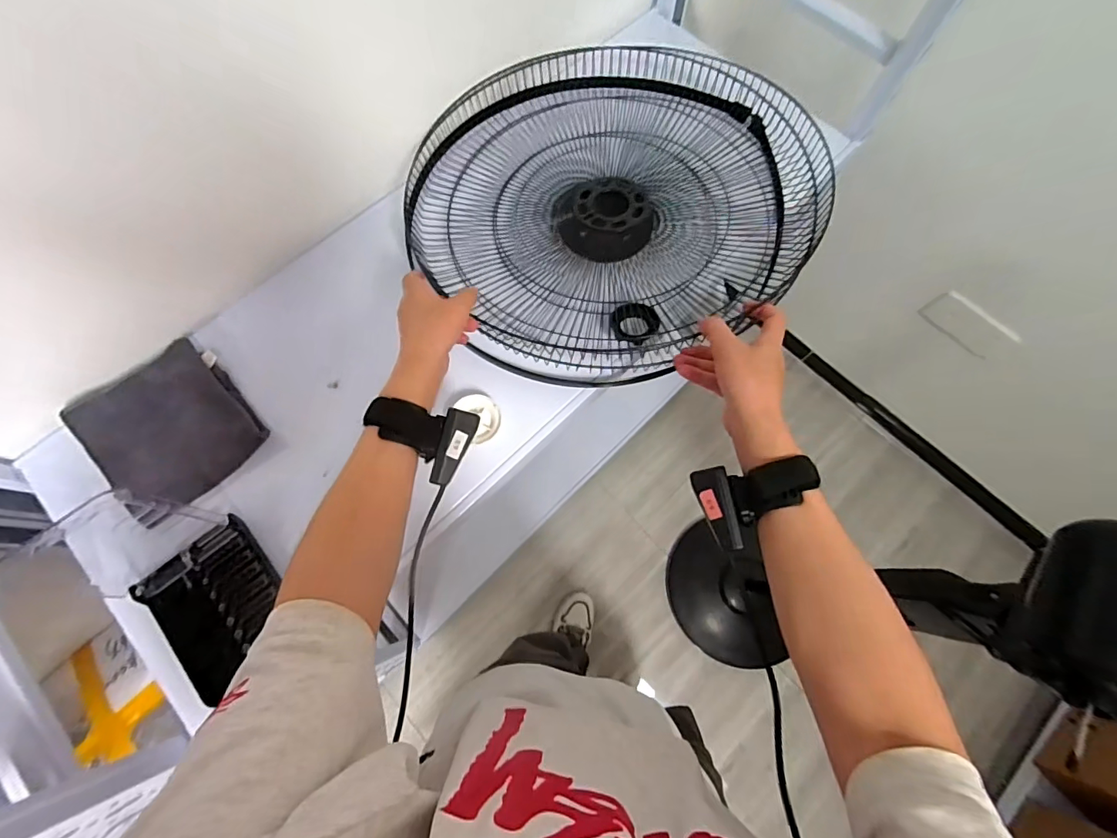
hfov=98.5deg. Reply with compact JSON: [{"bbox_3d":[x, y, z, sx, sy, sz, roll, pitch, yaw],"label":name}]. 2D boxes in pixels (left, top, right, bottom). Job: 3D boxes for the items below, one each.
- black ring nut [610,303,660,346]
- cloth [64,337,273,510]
[{"bbox_3d":[0.089,-0.110,0.558,0.054,0.017,0.045,7,74,2],"label":"black ring nut"},{"bbox_3d":[-0.439,0.006,0.541,0.172,0.032,0.151,43,78,12],"label":"cloth"}]

